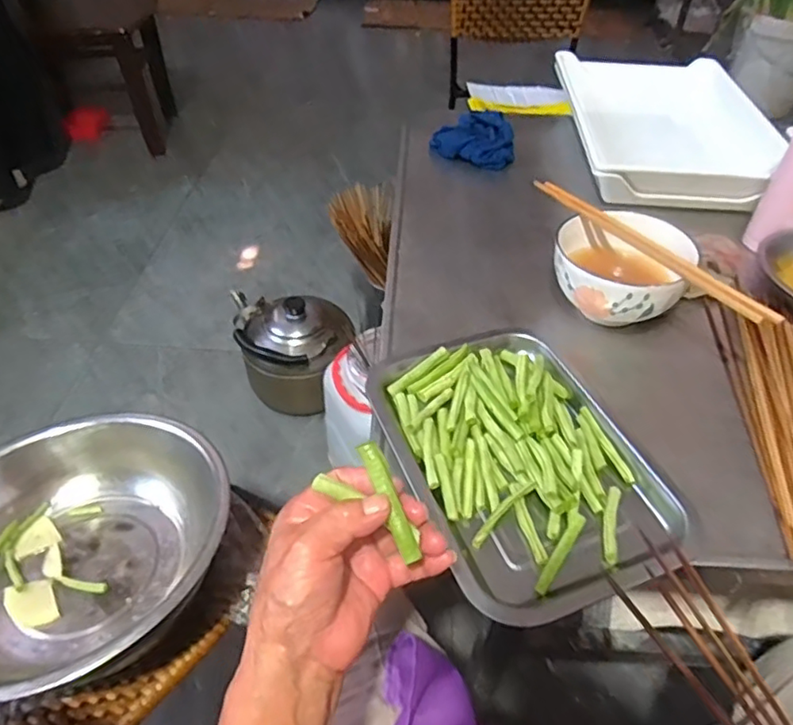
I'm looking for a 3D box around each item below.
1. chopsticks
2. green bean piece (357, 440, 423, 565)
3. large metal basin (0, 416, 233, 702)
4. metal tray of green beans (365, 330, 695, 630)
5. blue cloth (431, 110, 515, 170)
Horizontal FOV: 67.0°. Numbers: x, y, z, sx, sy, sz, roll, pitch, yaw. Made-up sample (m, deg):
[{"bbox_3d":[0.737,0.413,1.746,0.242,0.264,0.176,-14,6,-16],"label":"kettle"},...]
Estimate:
[{"bbox_3d":[0.231,-0.116,0.571,0.015,0.017,0.280,-24,50,-23],"label":"chopsticks"},{"bbox_3d":[-0.003,0.074,0.329,0.012,0.005,0.065,-20,77,-20],"label":"green bean piece"},{"bbox_3d":[-0.304,0.180,0.559,0.286,0.101,0.262,1,44,-1],"label":"large metal basin"},{"bbox_3d":[0.094,0.073,0.478,0.179,0.028,0.244,-17,47,-17],"label":"metal tray of green beans"},{"bbox_3d":[0.114,-0.332,0.880,0.121,0.040,0.127,6,45,5],"label":"blue cloth"}]

